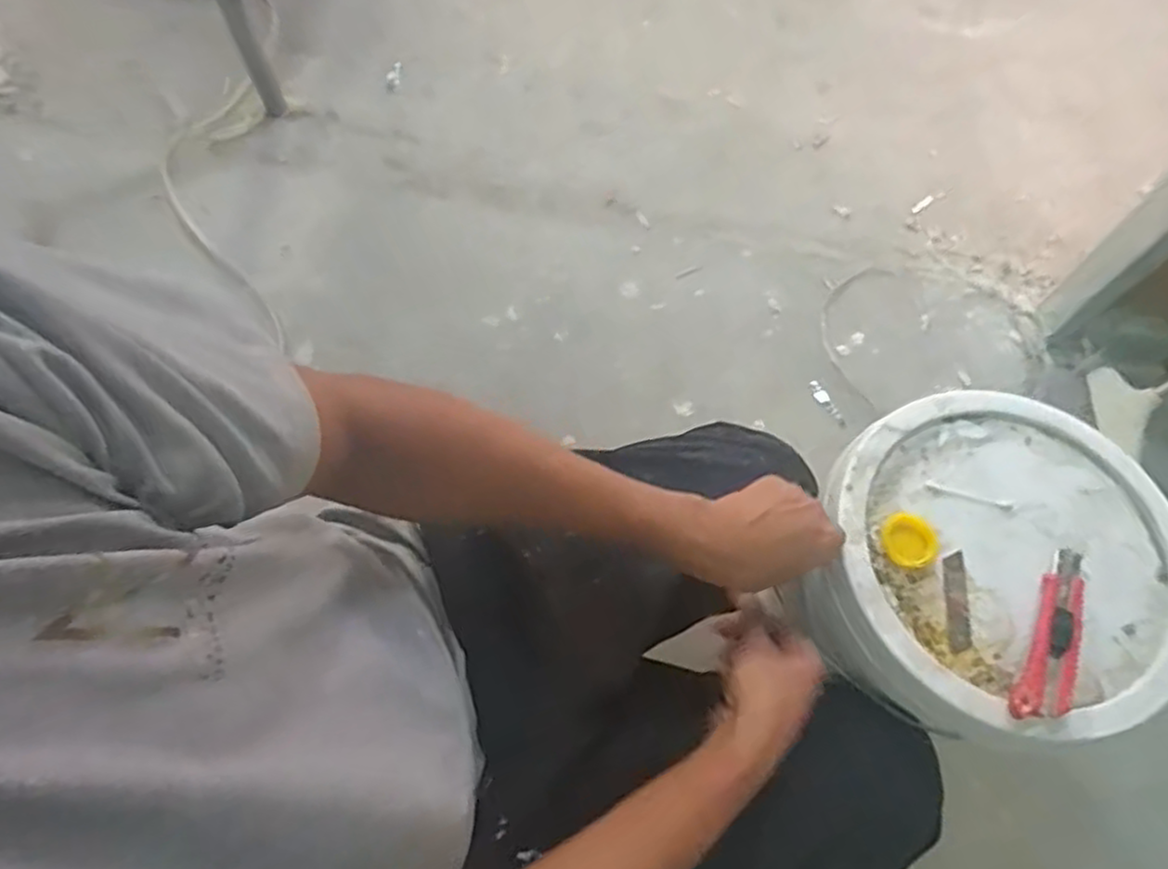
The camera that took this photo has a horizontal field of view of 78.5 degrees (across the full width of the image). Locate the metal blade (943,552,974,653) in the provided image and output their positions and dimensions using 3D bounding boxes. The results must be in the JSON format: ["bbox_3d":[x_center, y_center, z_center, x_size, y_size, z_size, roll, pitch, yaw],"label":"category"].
[{"bbox_3d":[0.298,0.133,0.571,0.019,0.008,0.079,5,71,5],"label":"metal blade"}]

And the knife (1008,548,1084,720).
[{"bbox_3d":[0.363,0.153,0.555,0.035,0.023,0.146,25,67,11],"label":"knife"}]

